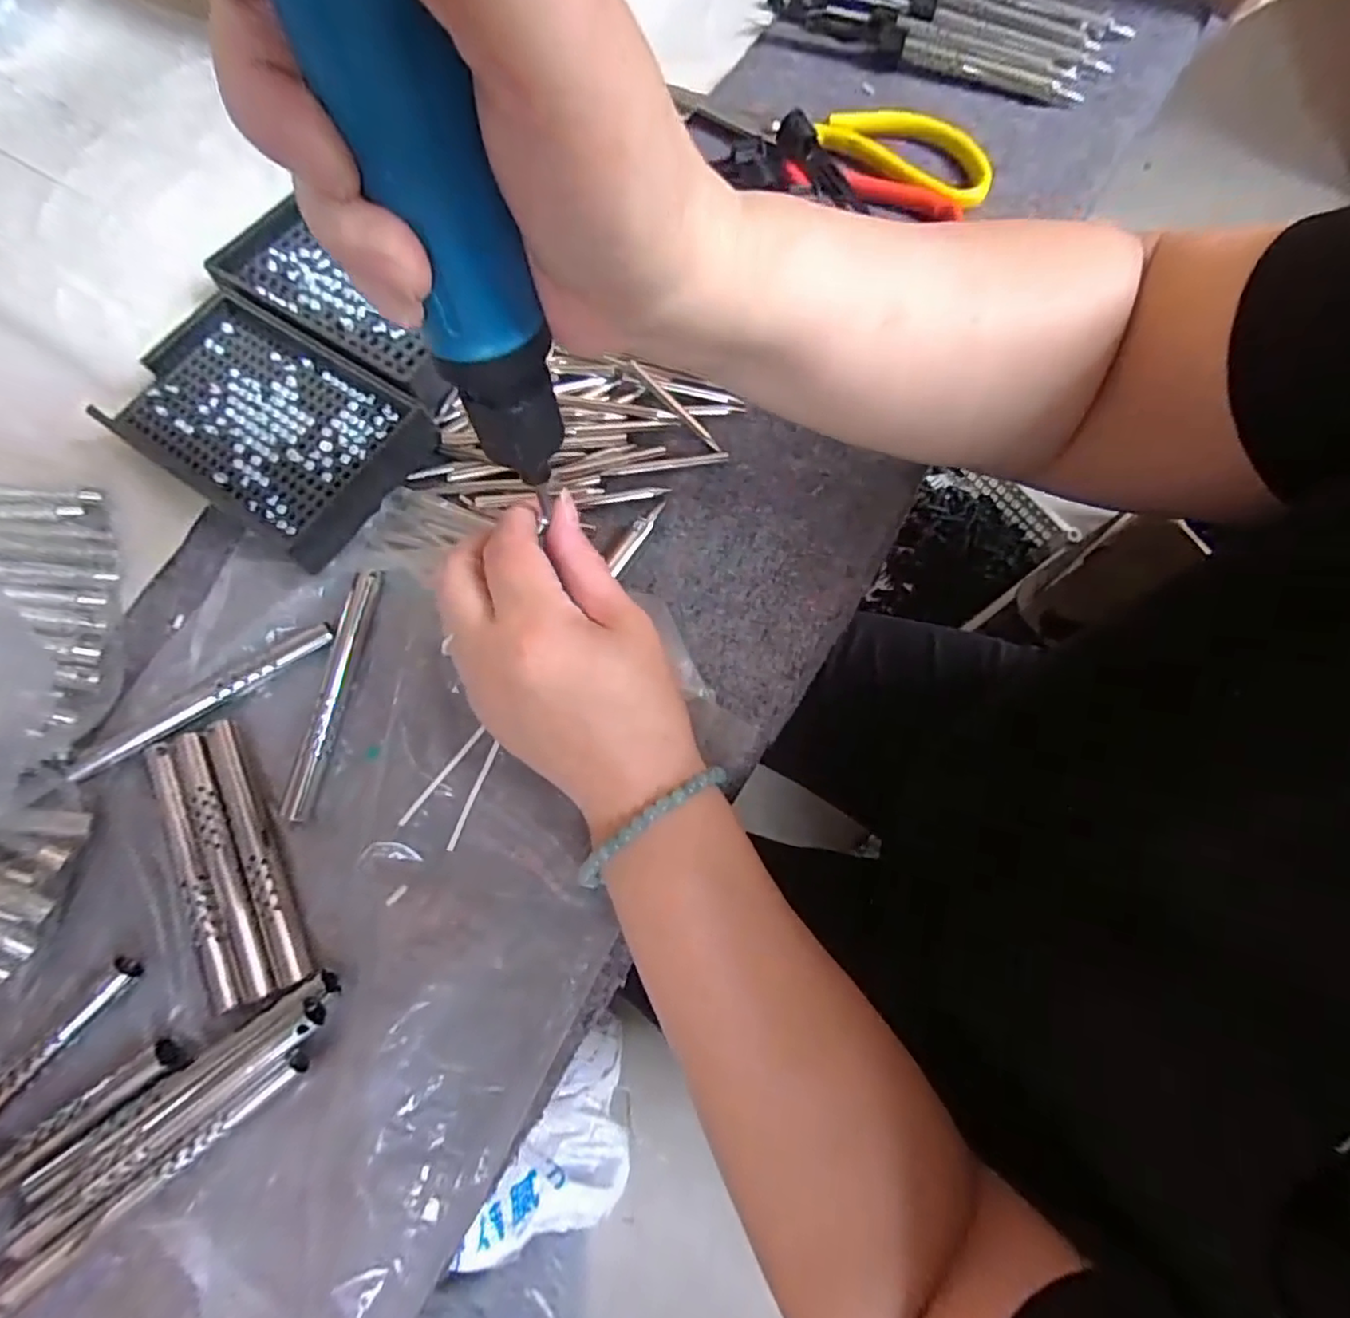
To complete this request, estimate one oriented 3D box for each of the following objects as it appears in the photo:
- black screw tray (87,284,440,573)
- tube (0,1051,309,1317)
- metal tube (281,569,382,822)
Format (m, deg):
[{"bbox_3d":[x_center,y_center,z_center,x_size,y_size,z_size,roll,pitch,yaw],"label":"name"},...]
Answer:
[{"bbox_3d":[-0.193,-0.113,0.302,0.138,0.018,0.090,33,75,10],"label":"black screw tray"},{"bbox_3d":[-0.175,0.176,0.214,0.109,0.008,0.008,-38,76,-11],"label":"tube"},{"bbox_3d":[-0.144,0.013,0.266,0.012,0.008,0.105,9,73,3],"label":"metal tube"}]

